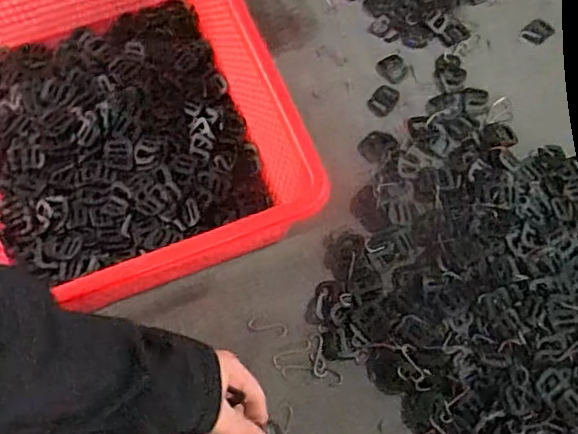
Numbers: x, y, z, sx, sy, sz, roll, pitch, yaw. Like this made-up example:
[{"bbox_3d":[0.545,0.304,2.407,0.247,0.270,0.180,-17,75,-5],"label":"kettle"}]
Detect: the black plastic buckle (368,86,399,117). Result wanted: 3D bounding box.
[{"bbox_3d":[0.099,-0.123,0.620,0.025,0.004,0.036,29,70,11],"label":"black plastic buckle"}]

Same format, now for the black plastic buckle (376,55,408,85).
[{"bbox_3d":[0.113,-0.160,0.637,0.030,0.004,0.034,-35,72,-13],"label":"black plastic buckle"}]

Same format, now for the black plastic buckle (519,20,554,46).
[{"bbox_3d":[0.276,-0.206,0.654,0.034,0.004,0.026,-38,72,-15],"label":"black plastic buckle"}]

